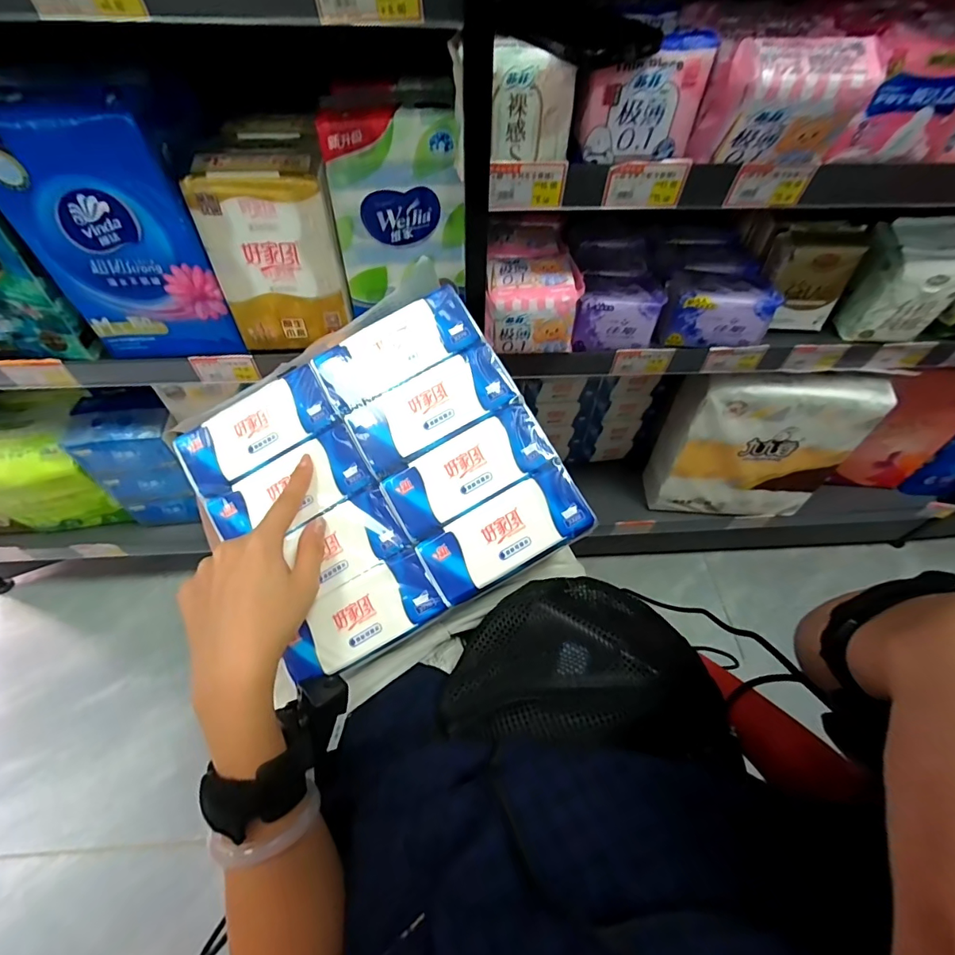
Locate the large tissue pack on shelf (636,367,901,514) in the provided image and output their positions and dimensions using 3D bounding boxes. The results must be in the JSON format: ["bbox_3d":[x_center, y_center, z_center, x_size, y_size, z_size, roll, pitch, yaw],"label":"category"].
[{"bbox_3d":[0.453,-0.051,0.759,0.265,0.287,0.093,5,54,2],"label":"large tissue pack on shelf"}]

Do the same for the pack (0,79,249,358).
[{"bbox_3d":[-0.364,-0.258,0.491,0.172,0.241,0.099,-6,54,-6],"label":"pack"}]

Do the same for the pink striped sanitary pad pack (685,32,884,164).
[{"bbox_3d":[0.250,-0.307,0.385,0.107,0.083,0.063,2,54,0],"label":"pink striped sanitary pad pack"}]

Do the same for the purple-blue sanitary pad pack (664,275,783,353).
[{"bbox_3d":[0.293,-0.207,0.583,0.125,0.070,0.071,-2,54,-4],"label":"purple-blue sanitary pad pack"}]

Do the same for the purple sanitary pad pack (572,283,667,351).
[{"bbox_3d":[0.167,-0.197,0.573,0.101,0.065,0.055,-2,54,-4],"label":"purple sanitary pad pack"}]

